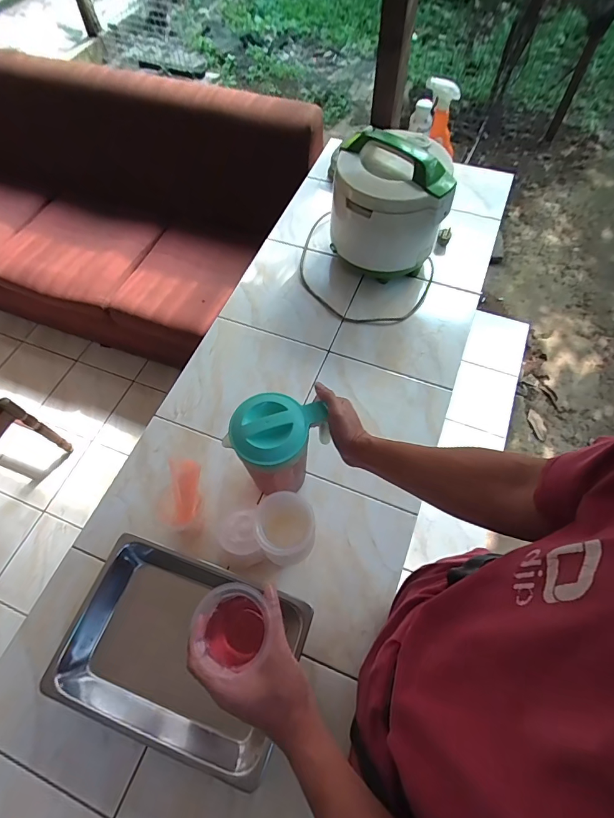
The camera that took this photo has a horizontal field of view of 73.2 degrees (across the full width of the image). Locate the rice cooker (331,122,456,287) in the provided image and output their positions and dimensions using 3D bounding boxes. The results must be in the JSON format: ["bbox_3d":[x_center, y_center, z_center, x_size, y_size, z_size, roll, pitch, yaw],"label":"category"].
[{"bbox_3d":[0.196,-0.488,0.995,0.255,0.245,0.221,9,63,7],"label":"rice cooker"}]

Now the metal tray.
[{"bbox_3d":[-0.202,0.384,0.674,0.364,0.061,0.254,17,64,11],"label":"metal tray"}]

